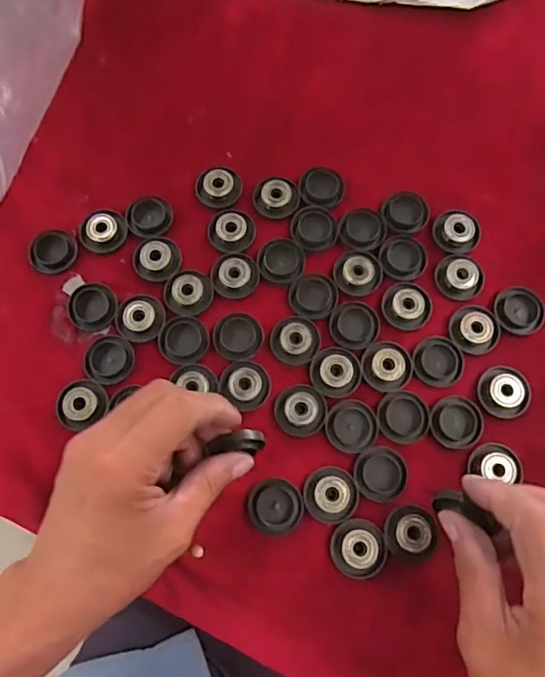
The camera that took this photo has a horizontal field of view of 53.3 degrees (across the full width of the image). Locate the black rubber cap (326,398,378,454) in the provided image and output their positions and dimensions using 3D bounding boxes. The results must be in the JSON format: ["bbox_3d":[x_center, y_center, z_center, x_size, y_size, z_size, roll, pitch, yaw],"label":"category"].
[{"bbox_3d":[0.051,0.056,0.346,0.032,0.004,0.032,0,74,0],"label":"black rubber cap"}]

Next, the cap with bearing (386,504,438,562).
[{"bbox_3d":[0.084,0.117,0.326,0.030,0.007,0.031,0,74,0],"label":"cap with bearing"}]

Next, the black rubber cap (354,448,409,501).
[{"bbox_3d":[0.068,0.084,0.337,0.031,0.004,0.032,0,74,0],"label":"black rubber cap"}]

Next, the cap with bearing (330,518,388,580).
[{"bbox_3d":[0.052,0.127,0.327,0.032,0.009,0.032,0,74,0],"label":"cap with bearing"}]

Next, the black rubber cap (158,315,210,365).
[{"bbox_3d":[-0.059,0.001,0.362,0.032,0.004,0.032,0,74,0],"label":"black rubber cap"}]

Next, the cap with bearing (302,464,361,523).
[{"bbox_3d":[0.036,0.096,0.334,0.032,0.006,0.033,0,74,0],"label":"cap with bearing"}]

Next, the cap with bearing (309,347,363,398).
[{"bbox_3d":[0.042,0.021,0.354,0.032,0.005,0.032,0,74,0],"label":"cap with bearing"}]

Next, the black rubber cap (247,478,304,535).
[{"bbox_3d":[0.002,0.103,0.336,0.033,0.004,0.032,0,74,0],"label":"black rubber cap"}]

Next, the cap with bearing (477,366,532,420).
[{"bbox_3d":[0.151,0.034,0.352,0.034,0.008,0.033,0,74,0],"label":"cap with bearing"}]

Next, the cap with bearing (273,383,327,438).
[{"bbox_3d":[0.018,0.046,0.348,0.033,0.005,0.033,0,74,0],"label":"cap with bearing"}]

